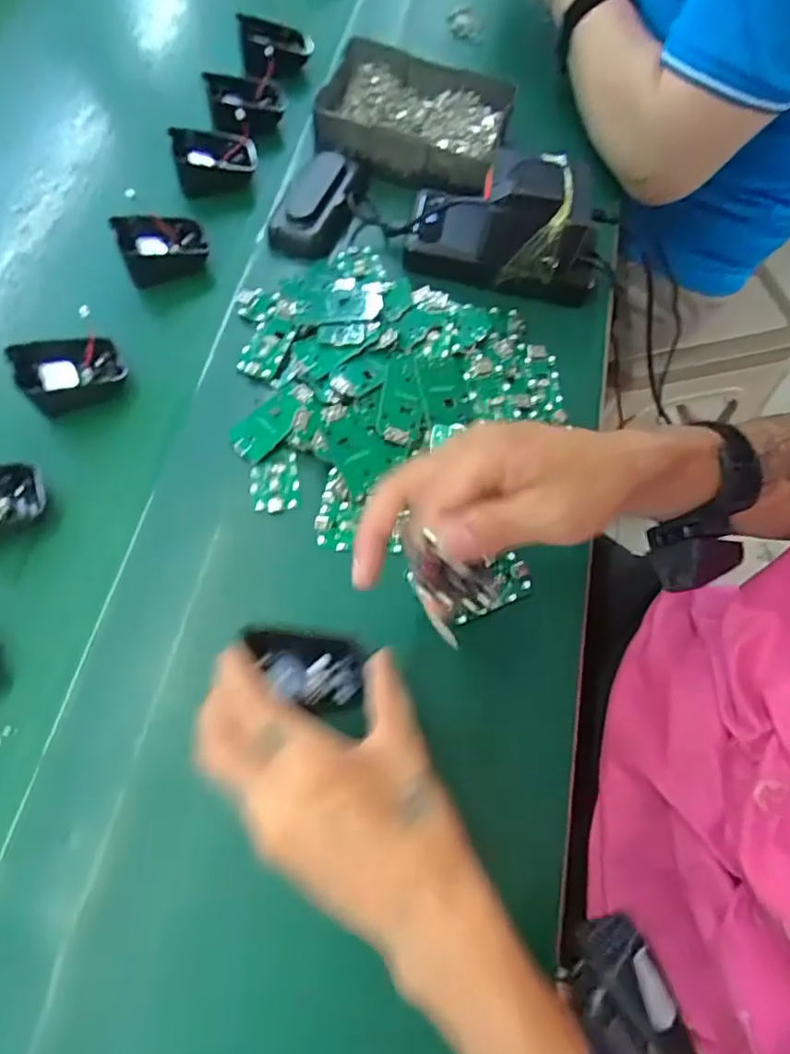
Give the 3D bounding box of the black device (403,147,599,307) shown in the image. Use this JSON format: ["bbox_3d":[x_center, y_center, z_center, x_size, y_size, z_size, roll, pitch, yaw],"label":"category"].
[{"bbox_3d":[0.089,-0.241,0.461,0.149,0.078,0.070,14,67,4],"label":"black device"}]

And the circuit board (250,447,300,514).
[{"bbox_3d":[-0.081,-0.032,0.400,0.032,0.008,0.045,-8,67,-5],"label":"circuit board"}]

